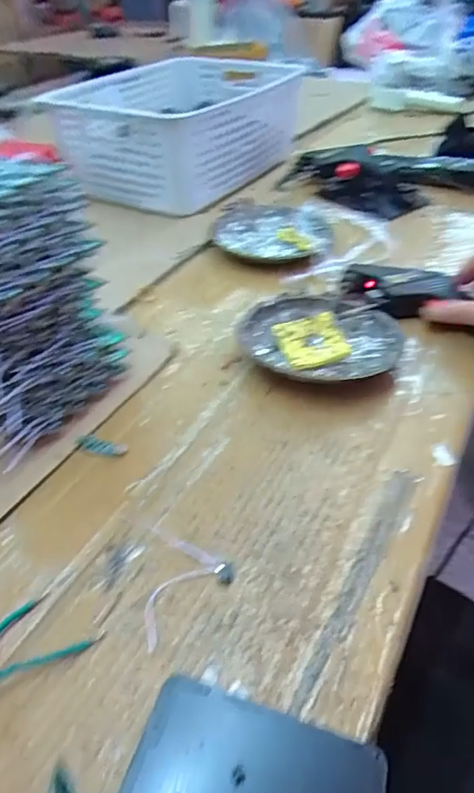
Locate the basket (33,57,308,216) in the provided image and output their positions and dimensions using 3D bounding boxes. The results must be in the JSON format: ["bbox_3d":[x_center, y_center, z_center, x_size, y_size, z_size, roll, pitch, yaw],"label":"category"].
[{"bbox_3d":[-0.089,-0.416,0.801,0.258,0.138,0.384,20,45,21],"label":"basket"}]

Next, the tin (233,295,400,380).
[{"bbox_3d":[0.077,-0.060,0.482,0.146,0.028,0.123,0,42,1],"label":"tin"}]

